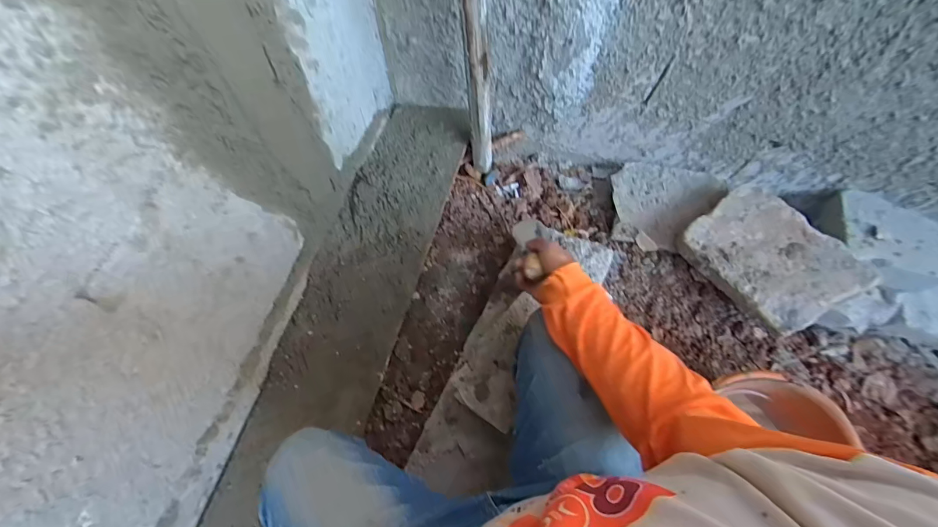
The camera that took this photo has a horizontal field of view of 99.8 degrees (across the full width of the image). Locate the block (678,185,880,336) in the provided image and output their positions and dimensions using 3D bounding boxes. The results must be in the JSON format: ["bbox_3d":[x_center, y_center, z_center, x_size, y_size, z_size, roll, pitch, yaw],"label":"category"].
[{"bbox_3d":[0.607,-0.016,0.799,0.191,0.093,0.275,-33,72,-13],"label":"block"}]

